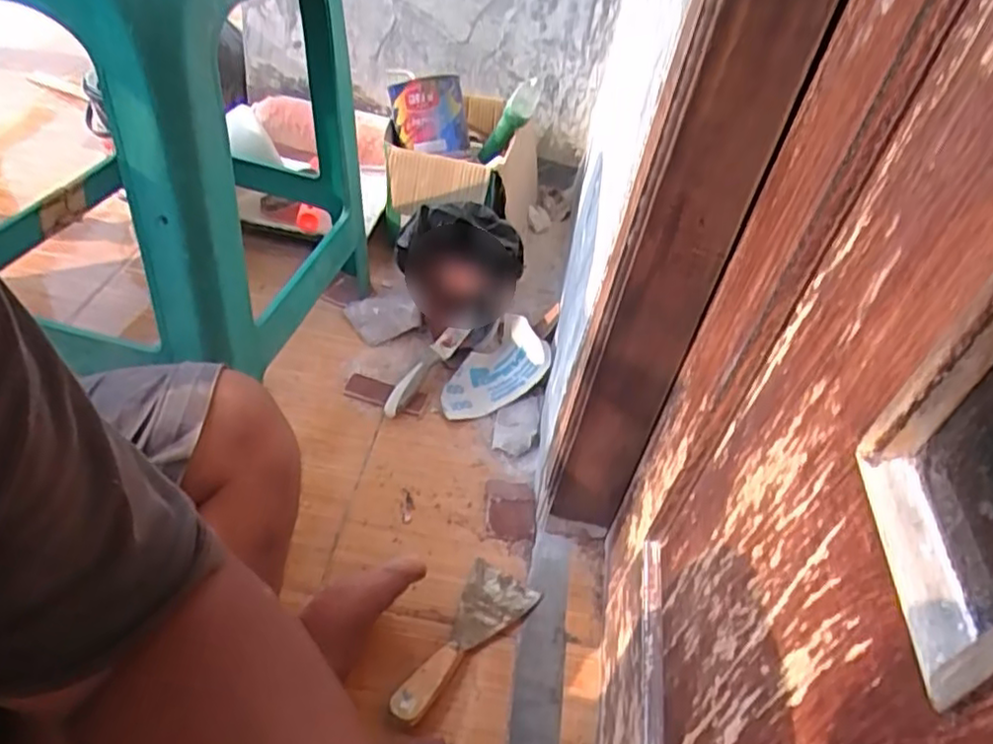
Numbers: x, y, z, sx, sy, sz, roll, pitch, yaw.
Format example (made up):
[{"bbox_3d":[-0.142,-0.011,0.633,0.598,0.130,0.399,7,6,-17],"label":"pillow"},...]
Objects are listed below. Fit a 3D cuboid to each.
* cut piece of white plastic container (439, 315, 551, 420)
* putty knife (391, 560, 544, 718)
[{"bbox_3d":[0.004,0.000,0.835,0.091,0.053,0.157,29,45,19],"label":"cut piece of white plastic container"},{"bbox_3d":[-0.030,0.232,0.597,0.065,0.021,0.165,29,44,18],"label":"putty knife"}]

